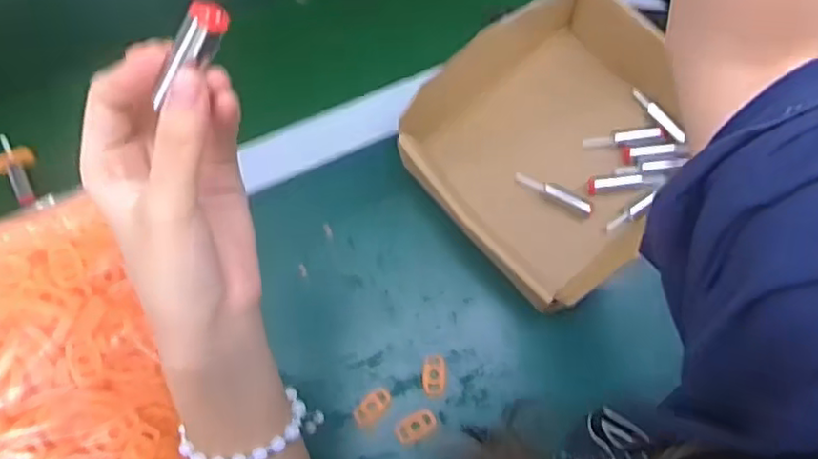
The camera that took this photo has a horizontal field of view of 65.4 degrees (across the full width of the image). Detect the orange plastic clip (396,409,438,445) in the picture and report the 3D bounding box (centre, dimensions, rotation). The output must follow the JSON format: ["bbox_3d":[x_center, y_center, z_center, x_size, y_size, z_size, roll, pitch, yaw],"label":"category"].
[{"bbox_3d":[0.005,0.151,0.487,0.032,0.005,0.018,-26,77,-7],"label":"orange plastic clip"}]

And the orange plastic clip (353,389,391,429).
[{"bbox_3d":[-0.028,0.137,0.492,0.018,0.006,0.033,44,79,10],"label":"orange plastic clip"}]

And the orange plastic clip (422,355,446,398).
[{"bbox_3d":[0.020,0.115,0.498,0.018,0.006,0.032,3,75,0],"label":"orange plastic clip"}]

